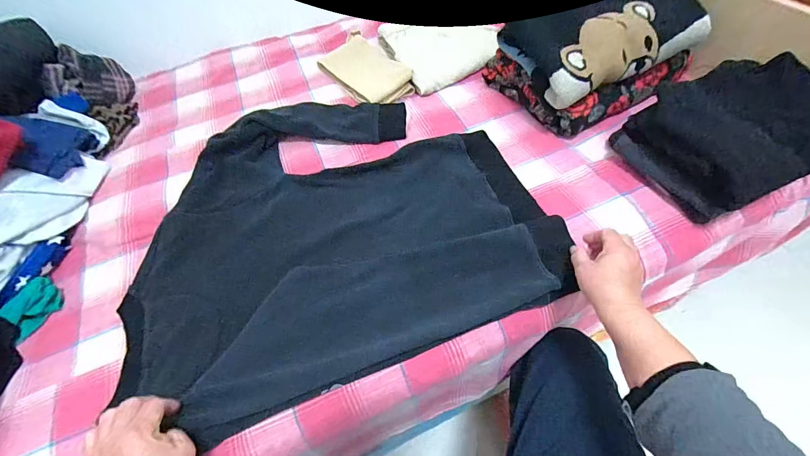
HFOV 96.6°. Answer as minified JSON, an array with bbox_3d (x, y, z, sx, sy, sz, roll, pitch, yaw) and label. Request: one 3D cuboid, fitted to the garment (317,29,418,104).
[{"bbox_3d":[-0.095,-0.367,0.835,0.139,0.033,0.254,-33,59,-16],"label":"garment"}]

